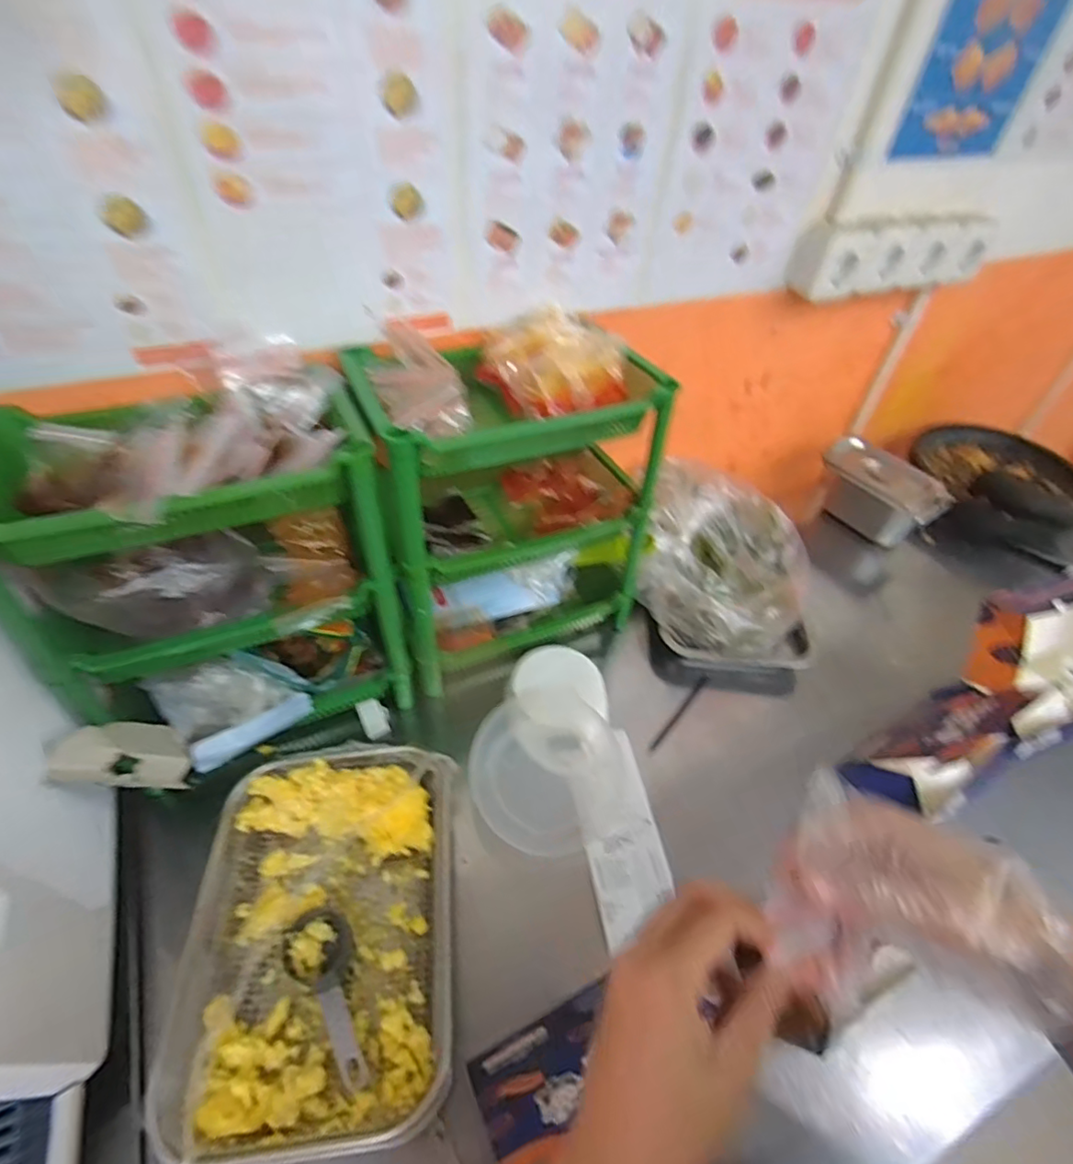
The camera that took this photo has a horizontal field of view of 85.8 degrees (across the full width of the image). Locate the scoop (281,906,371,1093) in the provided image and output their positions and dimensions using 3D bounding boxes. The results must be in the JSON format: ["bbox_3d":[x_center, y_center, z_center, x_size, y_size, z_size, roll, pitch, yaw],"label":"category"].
[{"bbox_3d":[-0.171,0.338,0.473,0.051,0.030,0.134,-19,51,-21],"label":"scoop"}]

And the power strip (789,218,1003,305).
[{"bbox_3d":[0.484,-0.436,0.774,0.324,0.080,0.061,-17,51,-20],"label":"power strip"}]

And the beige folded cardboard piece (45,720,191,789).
[{"bbox_3d":[-0.356,0.150,0.499,0.028,0.108,0.047,-44,55,9],"label":"beige folded cardboard piece"}]

